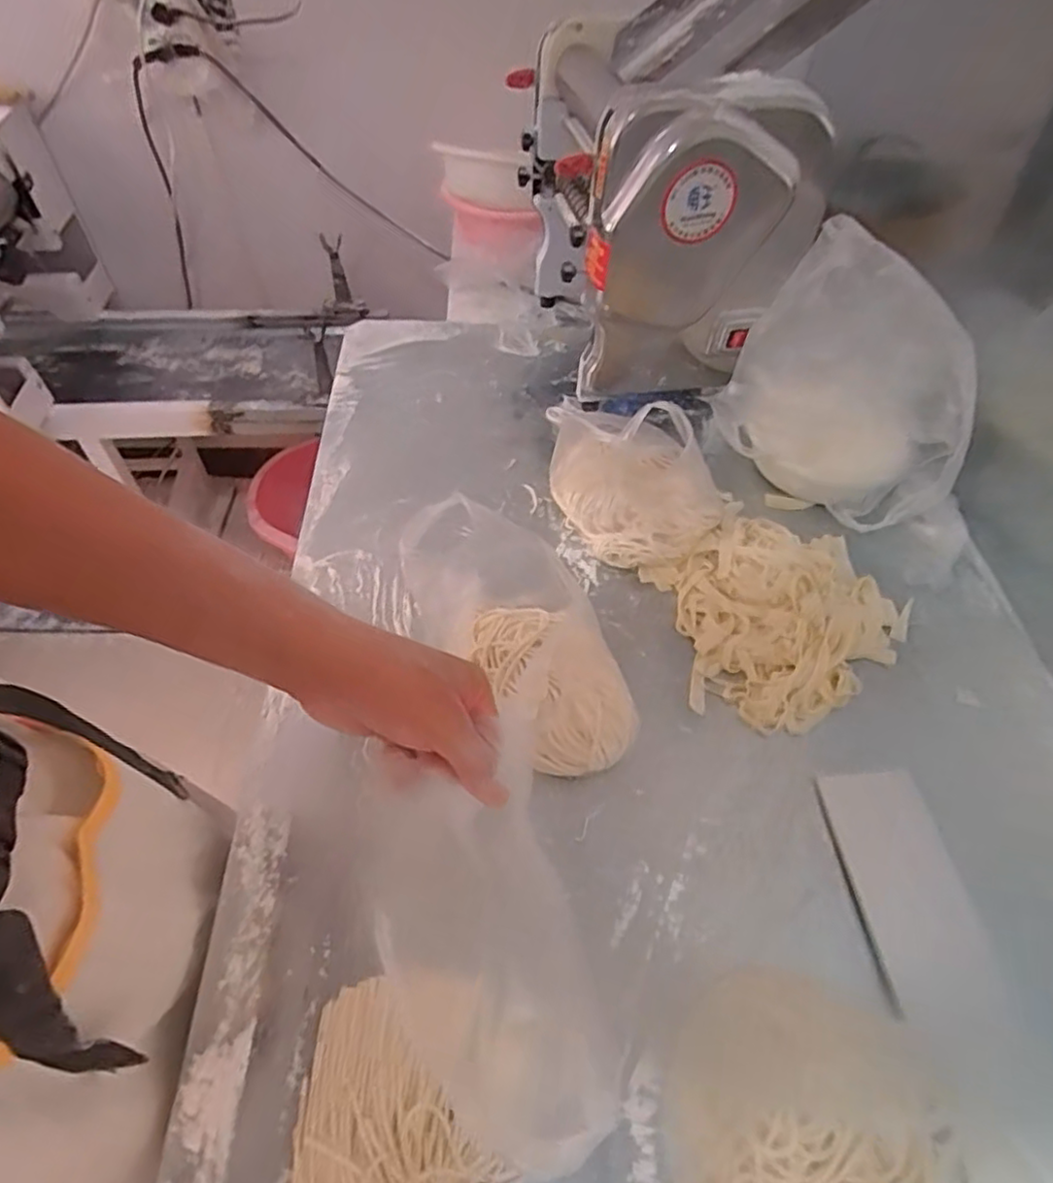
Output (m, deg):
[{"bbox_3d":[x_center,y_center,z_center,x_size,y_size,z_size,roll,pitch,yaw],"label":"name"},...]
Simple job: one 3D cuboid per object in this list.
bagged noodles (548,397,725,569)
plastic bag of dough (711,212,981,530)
[{"bbox_3d":[0.117,-0.129,0.733,0.203,0.154,0.147,13,54,8],"label":"bagged noodles"},{"bbox_3d":[0.382,-0.230,0.767,0.276,0.255,0.120,38,33,8],"label":"plastic bag of dough"}]

